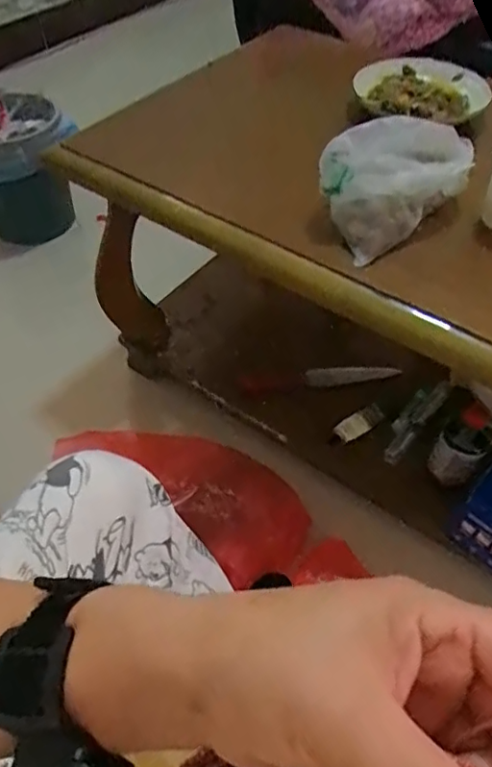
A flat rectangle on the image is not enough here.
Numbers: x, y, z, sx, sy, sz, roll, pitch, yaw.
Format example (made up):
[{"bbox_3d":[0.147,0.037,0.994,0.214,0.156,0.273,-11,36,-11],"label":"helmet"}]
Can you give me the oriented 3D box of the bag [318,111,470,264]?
[{"bbox_3d":[0.173,-0.225,0.617,0.172,0.104,0.079,-29,57,-19],"label":"bag"}]

